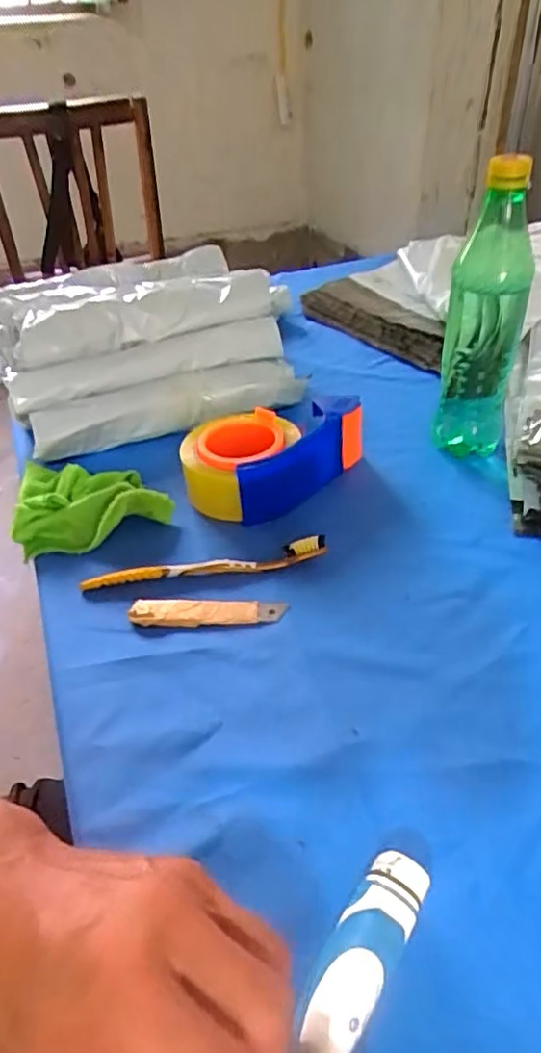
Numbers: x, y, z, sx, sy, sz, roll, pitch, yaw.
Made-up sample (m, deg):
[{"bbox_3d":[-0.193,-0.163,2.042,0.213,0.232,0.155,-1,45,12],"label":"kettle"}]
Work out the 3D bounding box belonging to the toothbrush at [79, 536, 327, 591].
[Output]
[{"bbox_3d":[-0.050,0.031,0.486,0.184,0.017,0.011,-8,39,-3],"label":"toothbrush"}]

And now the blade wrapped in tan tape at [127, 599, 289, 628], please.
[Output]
[{"bbox_3d":[-0.045,0.060,0.457,0.110,0.008,0.023,-3,39,3],"label":"blade wrapped in tan tape"}]

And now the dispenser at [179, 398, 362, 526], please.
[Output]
[{"bbox_3d":[0.004,-0.057,0.558,0.155,0.061,0.091,-5,39,1],"label":"dispenser"}]

